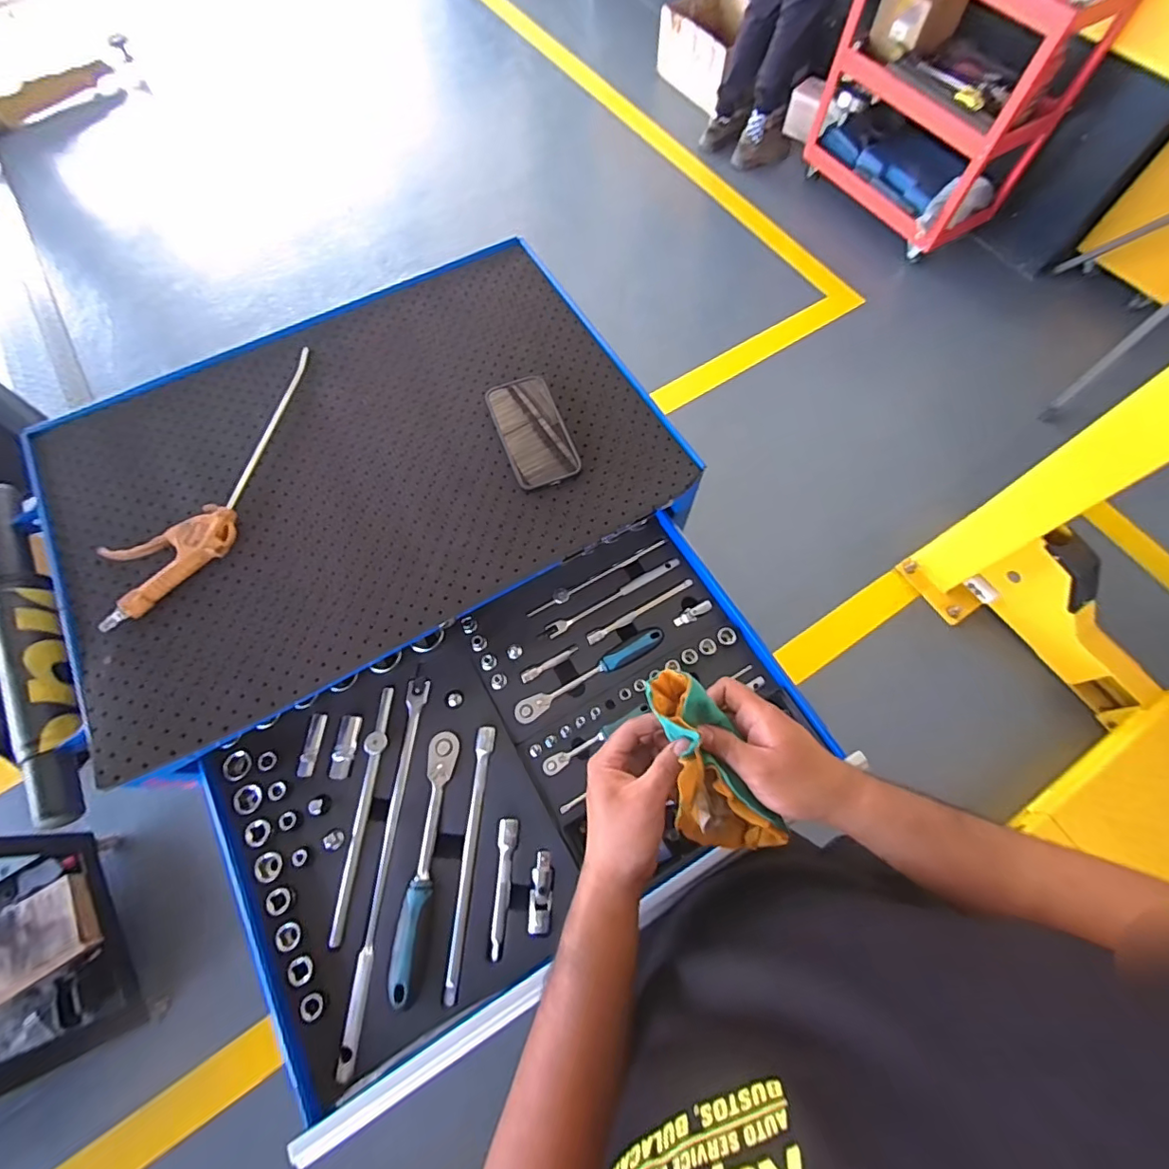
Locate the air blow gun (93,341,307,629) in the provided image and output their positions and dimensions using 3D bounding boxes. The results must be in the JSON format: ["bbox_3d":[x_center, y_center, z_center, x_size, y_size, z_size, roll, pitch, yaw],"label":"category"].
[{"bbox_3d":[-0.438,-0.129,0.612,0.127,0.026,0.377,6,68,3],"label":"air blow gun"}]

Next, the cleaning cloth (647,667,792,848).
[{"bbox_3d":[0.099,0.150,0.430,0.072,0.046,0.165,-24,93,-9],"label":"cleaning cloth"}]

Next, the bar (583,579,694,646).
[{"bbox_3d":[0.069,0.033,0.643,0.147,0.010,0.014,-28,70,-10],"label":"bar"}]

